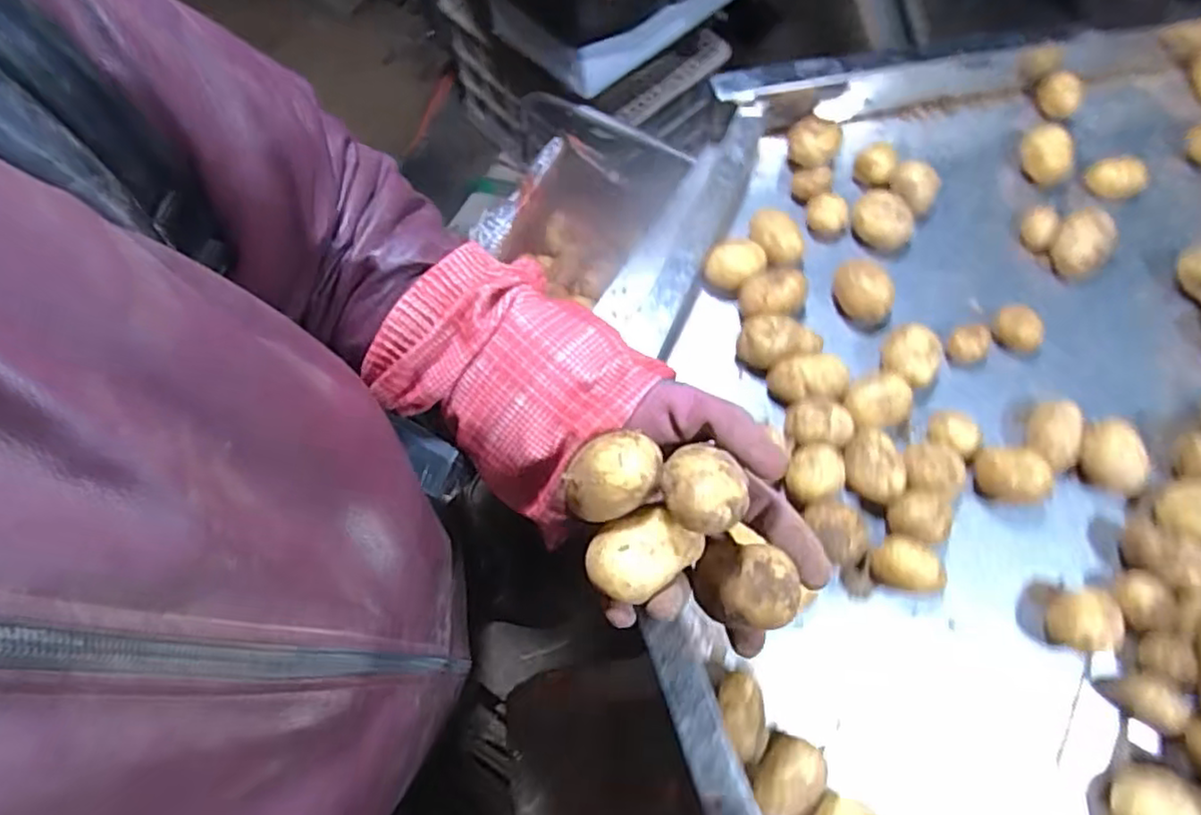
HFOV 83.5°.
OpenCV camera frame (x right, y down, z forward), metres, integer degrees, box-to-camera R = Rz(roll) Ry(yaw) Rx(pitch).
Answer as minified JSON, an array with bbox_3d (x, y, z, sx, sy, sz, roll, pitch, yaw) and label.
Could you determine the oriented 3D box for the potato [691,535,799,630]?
[{"bbox_3d":[0.069,0.086,0.325,0.045,0.033,0.036,19,72,6],"label":"potato"}]

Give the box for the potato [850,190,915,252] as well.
[{"bbox_3d":[0.233,-0.156,0.559,0.049,0.031,0.041,17,72,6],"label":"potato"}]

